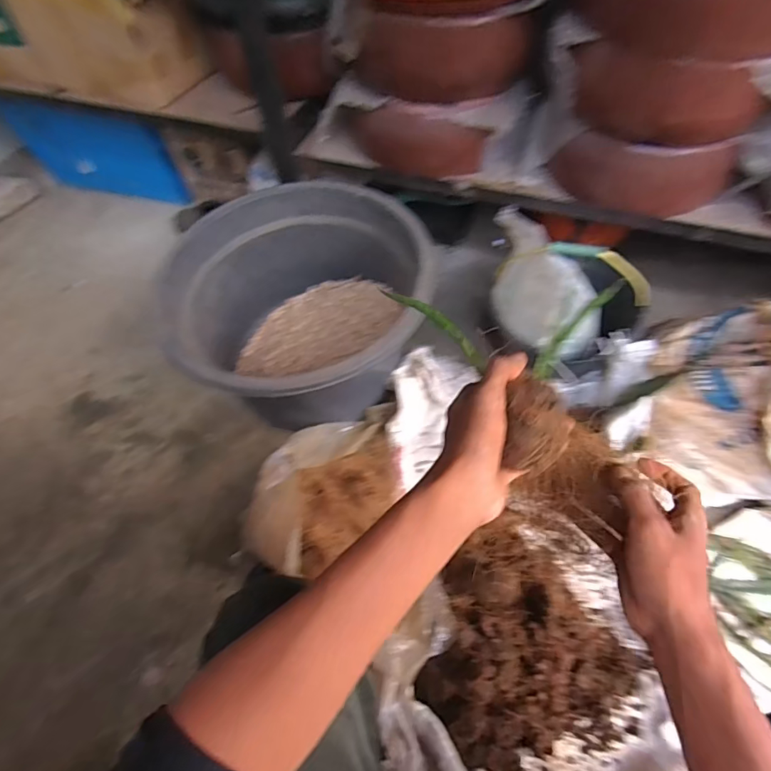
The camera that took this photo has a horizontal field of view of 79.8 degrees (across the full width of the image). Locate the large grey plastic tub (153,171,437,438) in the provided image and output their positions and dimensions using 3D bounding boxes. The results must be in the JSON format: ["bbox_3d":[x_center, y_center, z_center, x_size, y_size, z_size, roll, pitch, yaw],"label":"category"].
[{"bbox_3d":[-0.173,-0.169,0.957,0.477,0.294,0.468,-2,57,3],"label":"large grey plastic tub"}]

